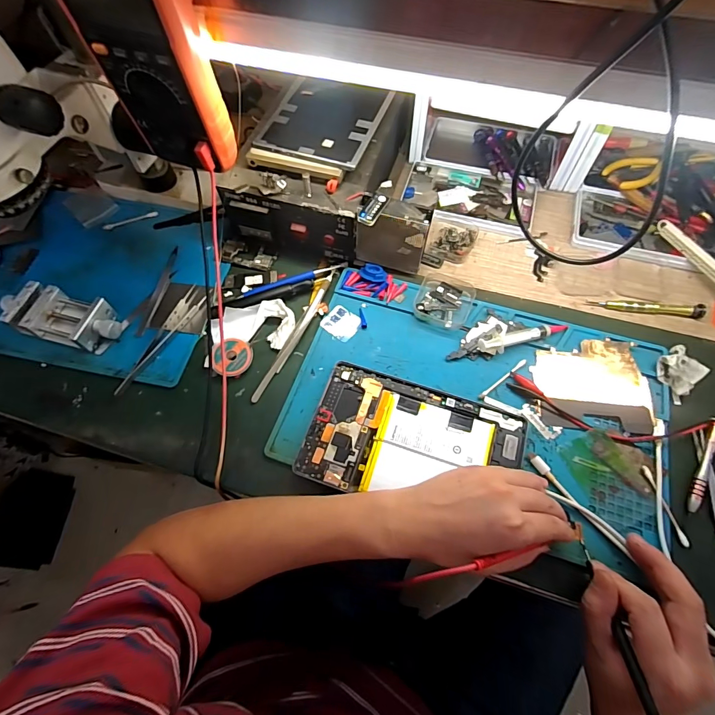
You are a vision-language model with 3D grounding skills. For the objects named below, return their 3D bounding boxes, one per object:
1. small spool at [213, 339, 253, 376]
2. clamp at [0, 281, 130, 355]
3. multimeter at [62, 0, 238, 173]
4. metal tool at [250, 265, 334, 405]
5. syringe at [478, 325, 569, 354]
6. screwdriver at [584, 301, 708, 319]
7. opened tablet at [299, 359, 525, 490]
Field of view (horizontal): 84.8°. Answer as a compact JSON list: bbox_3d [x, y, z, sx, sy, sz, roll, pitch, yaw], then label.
[{"bbox_3d":[-0.138,0.000,0.431,0.039,0.016,0.043,41,71,20],"label":"small spool"},{"bbox_3d":[-0.332,-0.046,0.446,0.129,0.033,0.058,15,64,9],"label":"clamp"},{"bbox_3d":[-0.158,-0.235,0.305,0.087,0.169,0.050,19,66,10],"label":"multimeter"},{"bbox_3d":[-0.069,-0.028,0.449,0.013,0.004,0.180,26,69,6],"label":"metal tool"},{"bbox_3d":[0.185,-0.022,0.434,0.107,0.019,0.017,-17,64,-8],"label":"syringe"},{"bbox_3d":[0.336,-0.060,0.457,0.124,0.011,0.014,8,63,5],"label":"screwdriver"},{"bbox_3d":[0.055,0.081,0.388,0.203,0.004,0.122,14,64,8],"label":"opened tablet"}]

